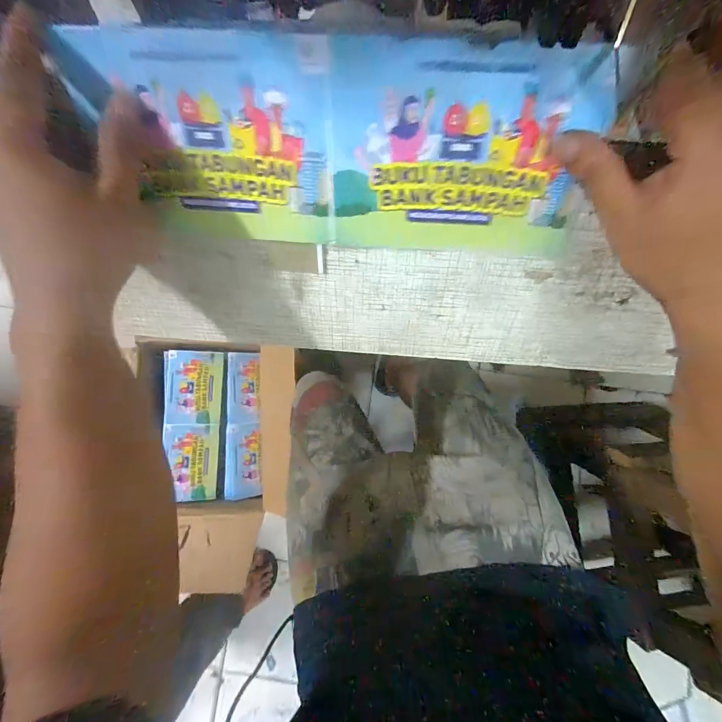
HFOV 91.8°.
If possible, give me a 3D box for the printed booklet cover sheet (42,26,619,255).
[{"bbox_3d":[-0.013,-0.124,0.214,0.288,0.109,0.009,4,42,3],"label":"printed booklet cover sheet"}]

